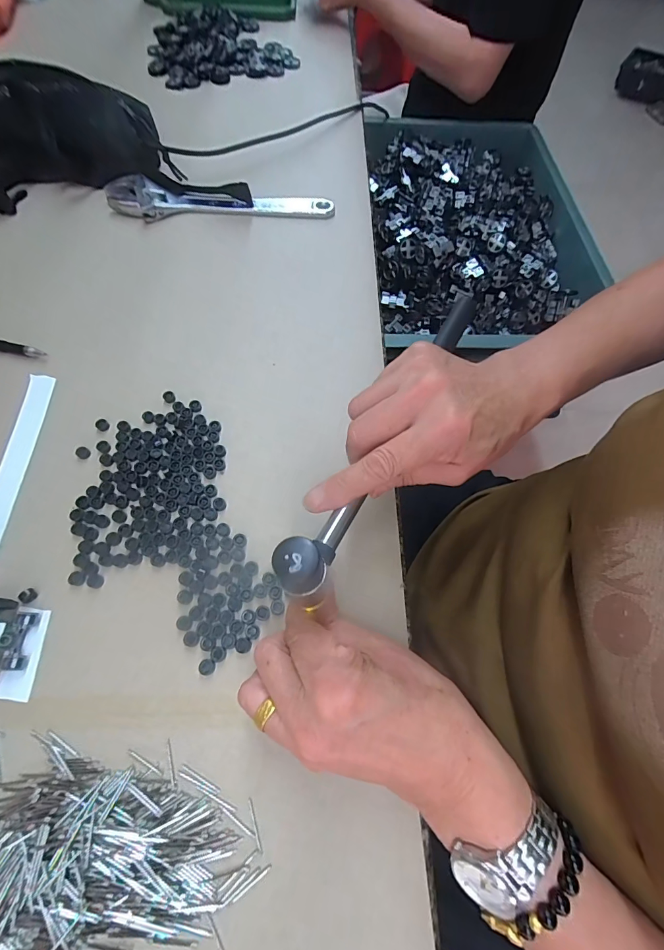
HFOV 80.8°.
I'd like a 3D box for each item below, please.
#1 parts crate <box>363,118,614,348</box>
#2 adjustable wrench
[{"bbox_3d":[0.213,-0.370,0.573,0.304,0.091,0.497,1,64,-3],"label":"parts crate"},{"bbox_3d":[-0.119,-0.293,0.425,0.238,0.021,0.050,3,64,0],"label":"adjustable wrench"}]

